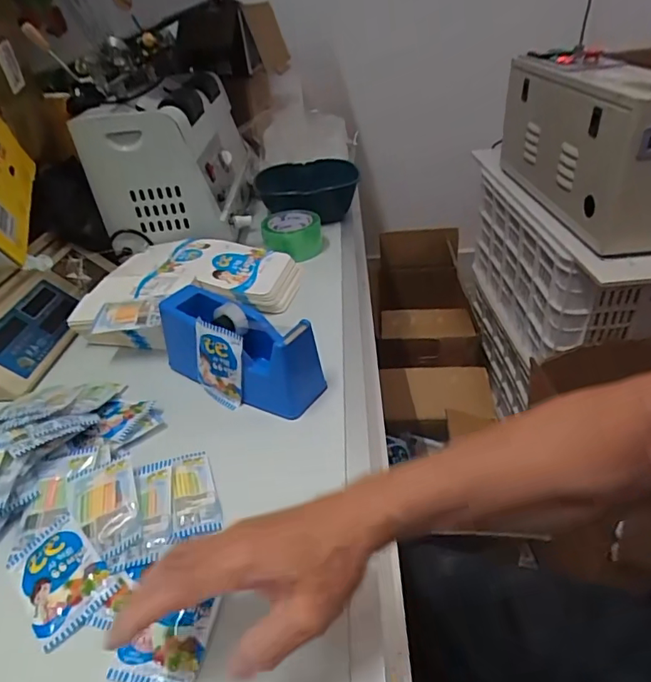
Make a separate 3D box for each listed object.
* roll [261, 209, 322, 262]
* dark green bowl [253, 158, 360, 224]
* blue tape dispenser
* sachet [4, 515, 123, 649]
[{"bbox_3d":[-0.061,-0.194,0.895,0.098,0.056,0.097,-4,36,3],"label":"roll"},{"bbox_3d":[-0.037,-0.302,1.033,0.199,0.087,0.189,-4,36,3],"label":"dark green bowl"},{"bbox_3d":[-0.102,0.011,0.579,0.199,0.094,0.073,17,42,29],"label":"blue tape dispenser"},{"bbox_3d":[-0.222,0.193,0.415,0.104,0.015,0.062,25,46,36],"label":"sachet"}]

